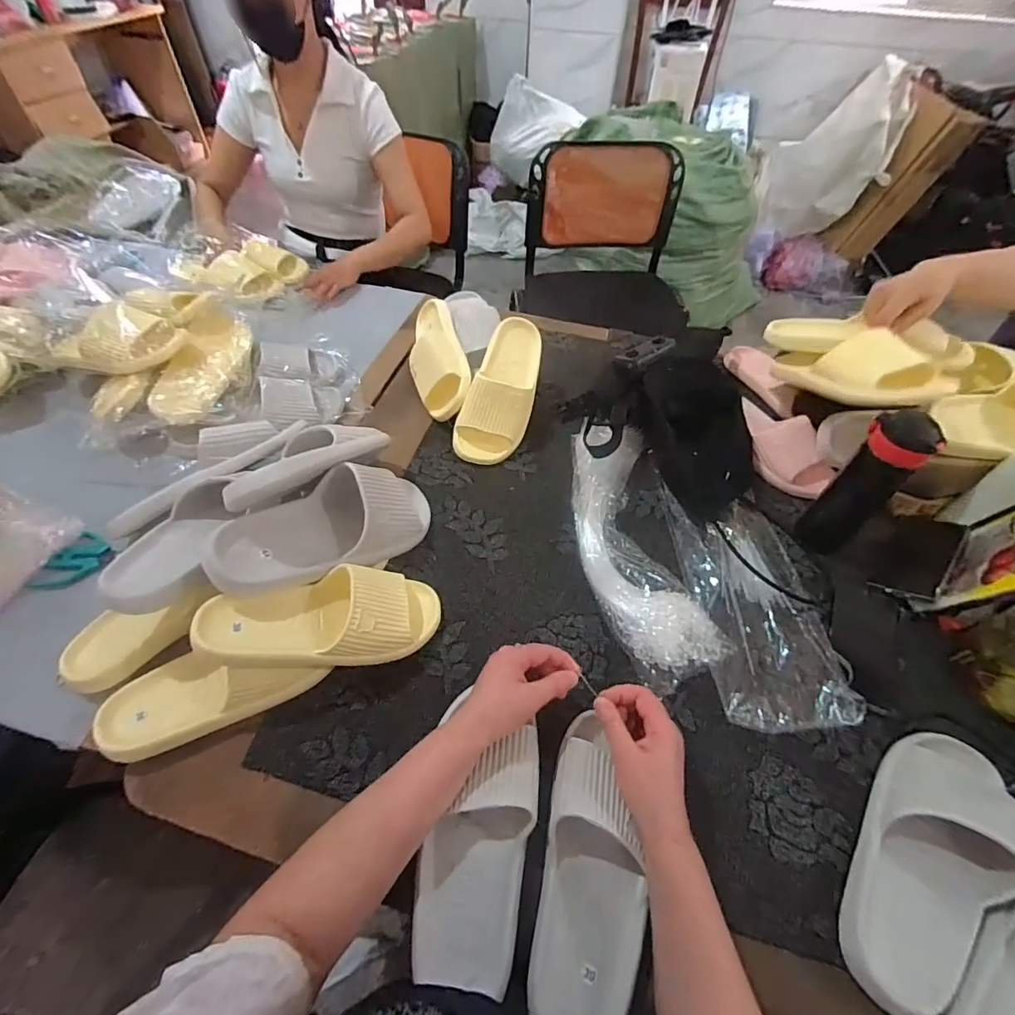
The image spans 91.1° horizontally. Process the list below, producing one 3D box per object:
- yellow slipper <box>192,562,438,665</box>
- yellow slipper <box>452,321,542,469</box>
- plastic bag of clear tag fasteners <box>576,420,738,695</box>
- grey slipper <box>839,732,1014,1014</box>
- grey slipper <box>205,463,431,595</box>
[{"bbox_3d":[-0.193,0.121,0.539,0.251,0.067,0.100,-1,51,-20],"label":"yellow slipper"},{"bbox_3d":[-0.008,-0.193,0.789,0.101,0.059,0.248,16,77,9],"label":"yellow slipper"},{"bbox_3d":[0.168,0.036,0.688,0.144,0.049,0.426,-6,52,-6],"label":"plastic bag of clear tag fasteners"},{"bbox_3d":[0.395,0.326,0.459,0.100,0.057,0.250,34,58,23],"label":"grey slipper"},{"bbox_3d":[-0.204,0.019,0.593,0.279,0.099,0.101,-22,55,-38],"label":"grey slipper"}]

